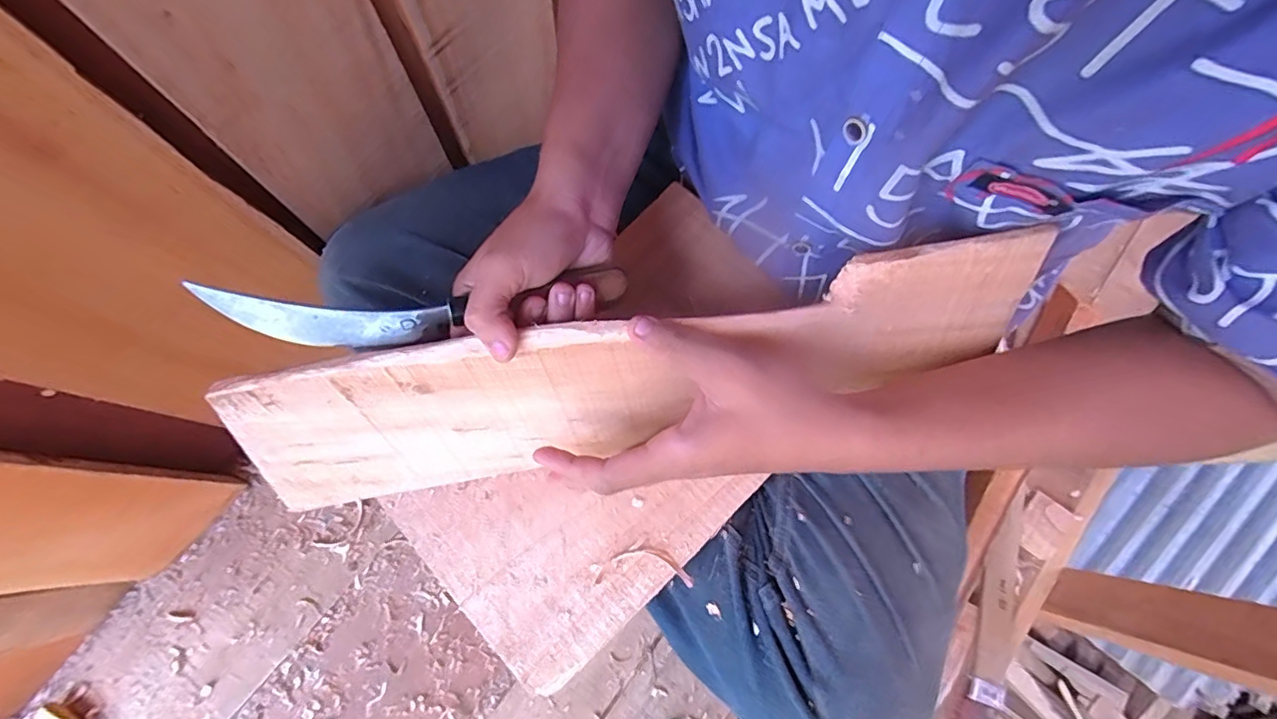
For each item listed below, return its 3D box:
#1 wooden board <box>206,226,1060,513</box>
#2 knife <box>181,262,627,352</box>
[{"bbox_3d":[-0.012,0.018,0.321,0.449,0.125,0.015,-11,48,2],"label":"wooden board"},{"bbox_3d":[-0.108,-0.030,0.292,0.205,0.040,0.026,-9,75,-13],"label":"knife"}]

